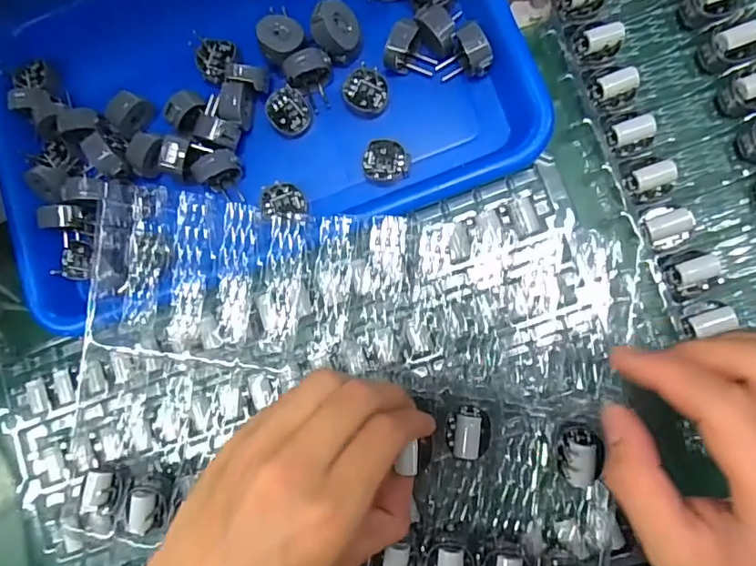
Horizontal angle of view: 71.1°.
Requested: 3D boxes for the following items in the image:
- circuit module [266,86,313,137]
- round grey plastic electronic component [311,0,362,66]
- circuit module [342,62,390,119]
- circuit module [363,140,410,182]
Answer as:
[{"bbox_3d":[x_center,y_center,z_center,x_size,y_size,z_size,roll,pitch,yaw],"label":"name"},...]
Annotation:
[{"bbox_3d":[-0.055,-0.107,0.329,0.027,0.009,0.030,-35,81,4],"label":"circuit module"},{"bbox_3d":[-0.025,-0.150,0.316,0.017,0.038,0.024,7,72,46],"label":"round grey plastic electronic component"},{"bbox_3d":[-0.007,-0.117,0.326,0.029,0.013,0.027,30,89,10],"label":"circuit module"},{"bbox_3d":[0.005,-0.073,0.321,0.027,0.014,0.024,-6,84,8],"label":"circuit module"}]

